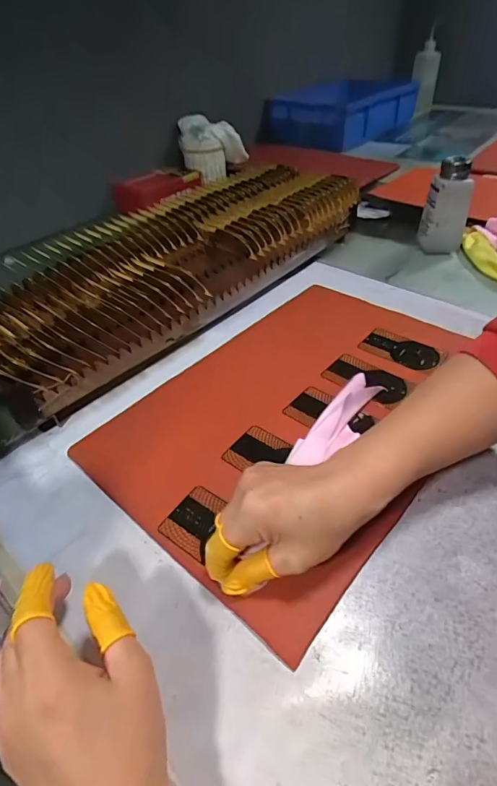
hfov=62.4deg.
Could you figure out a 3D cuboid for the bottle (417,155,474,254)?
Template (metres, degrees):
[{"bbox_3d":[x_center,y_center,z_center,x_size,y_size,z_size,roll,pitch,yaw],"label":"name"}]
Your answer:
[{"bbox_3d":[0.292,-0.271,0.603,0.064,0.115,0.055,12,46,18],"label":"bottle"}]

